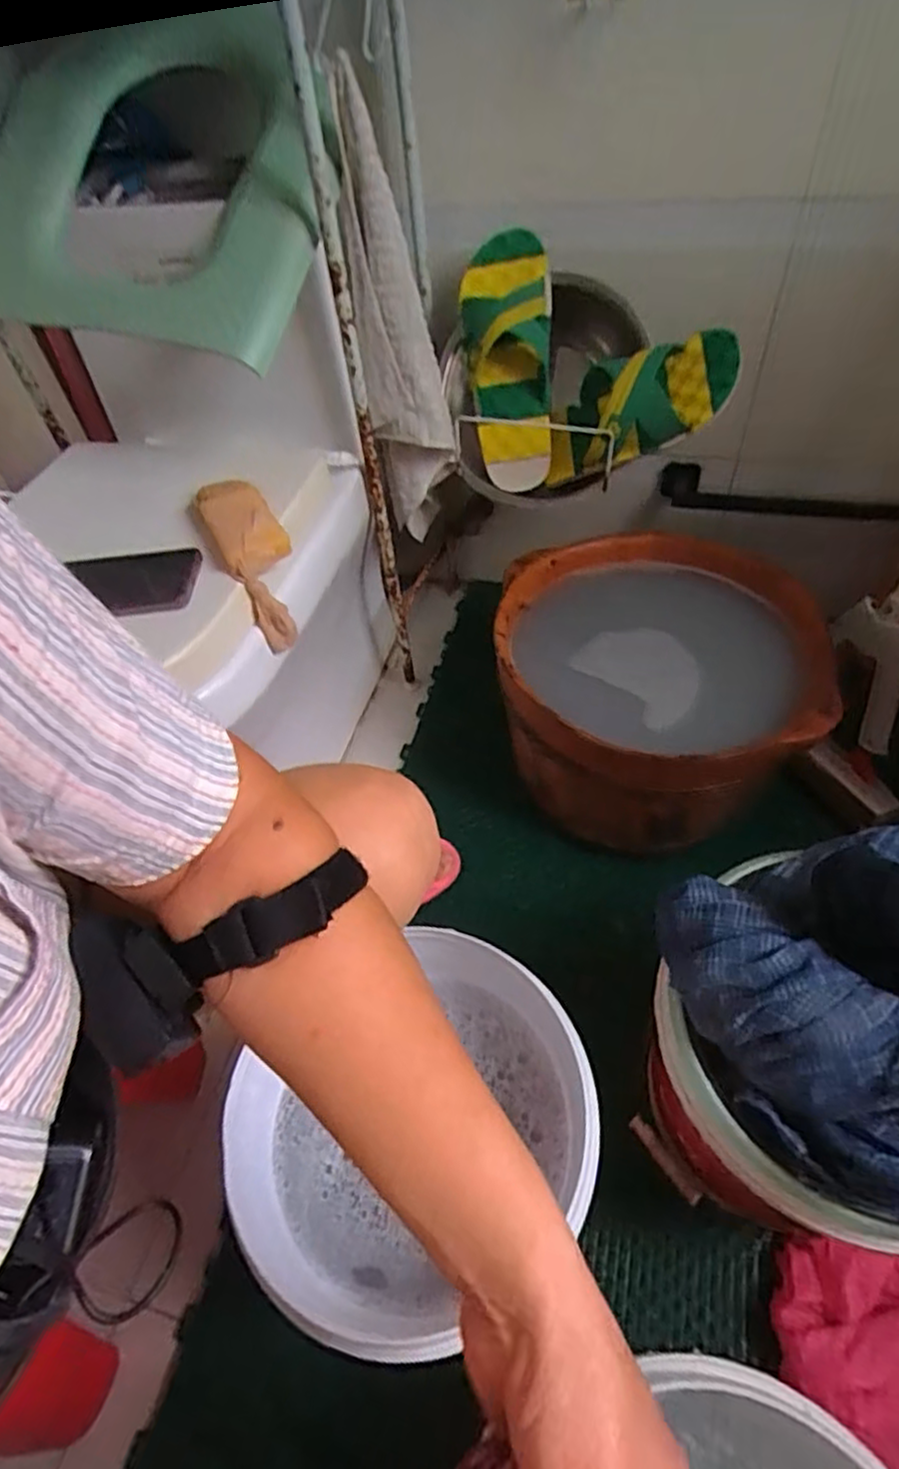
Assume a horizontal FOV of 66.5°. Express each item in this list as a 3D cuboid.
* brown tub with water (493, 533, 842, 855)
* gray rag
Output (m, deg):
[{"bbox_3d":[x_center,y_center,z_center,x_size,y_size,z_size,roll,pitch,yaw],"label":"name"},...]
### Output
[{"bbox_3d":[0.235,-0.040,0.870,0.344,0.257,0.342,-1,54,2],"label":"brown tub with water"},{"bbox_3d":[-0.049,-0.399,0.752,0.091,0.465,0.108,-8,54,-3],"label":"gray rag"}]

